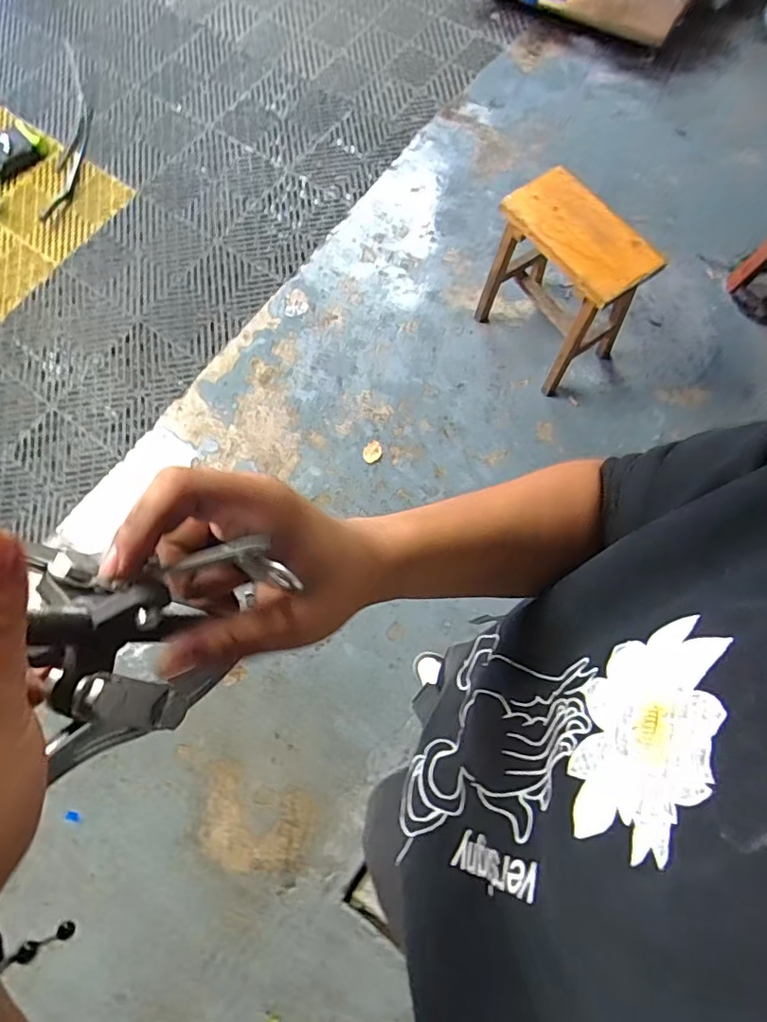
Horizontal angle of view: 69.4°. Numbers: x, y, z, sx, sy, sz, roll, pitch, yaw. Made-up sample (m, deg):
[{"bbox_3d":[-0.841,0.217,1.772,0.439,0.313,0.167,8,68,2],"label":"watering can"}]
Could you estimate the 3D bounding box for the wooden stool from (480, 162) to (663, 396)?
[{"bbox_3d":[0.534,-0.659,1.636,0.303,0.468,0.423,-34,73,-9],"label":"wooden stool"}]

